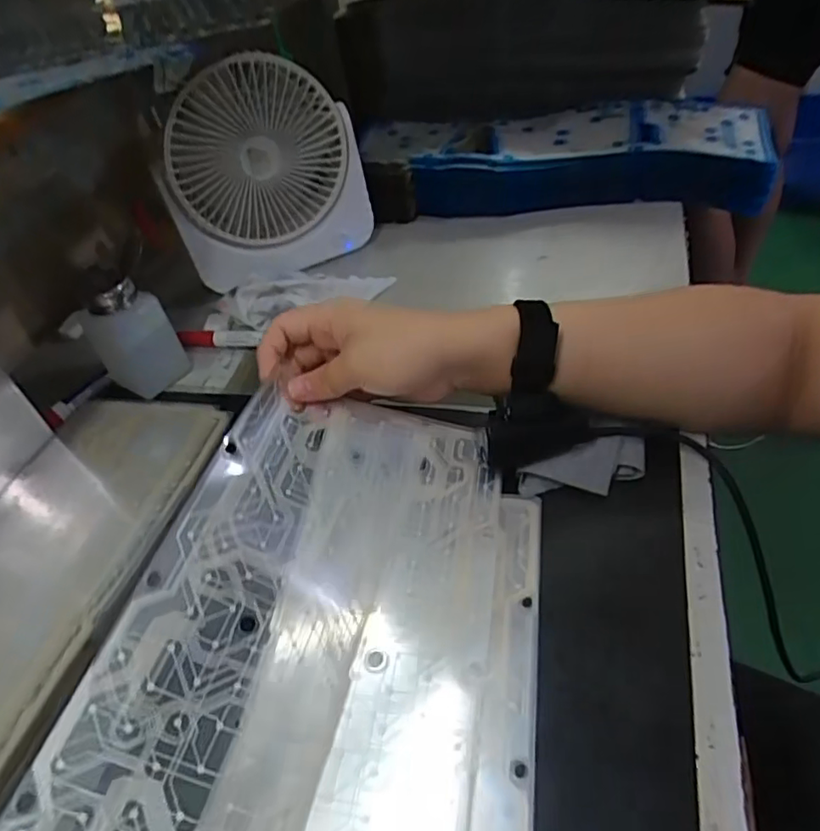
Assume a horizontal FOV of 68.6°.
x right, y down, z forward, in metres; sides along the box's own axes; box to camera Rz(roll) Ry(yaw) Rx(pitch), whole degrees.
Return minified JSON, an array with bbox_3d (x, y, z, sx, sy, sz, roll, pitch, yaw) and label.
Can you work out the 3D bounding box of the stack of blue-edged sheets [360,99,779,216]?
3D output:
[{"bbox_3d":[0.162,-0.291,0.685,0.438,0.073,0.147,-3,45,9],"label":"stack of blue-edged sheets"}]

